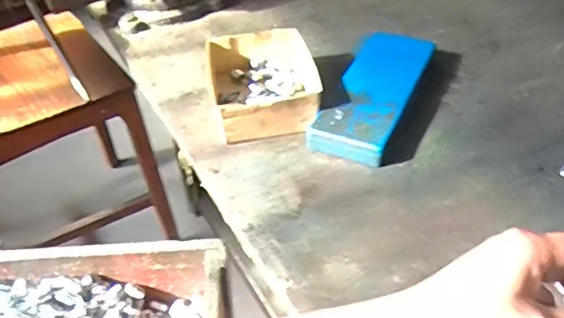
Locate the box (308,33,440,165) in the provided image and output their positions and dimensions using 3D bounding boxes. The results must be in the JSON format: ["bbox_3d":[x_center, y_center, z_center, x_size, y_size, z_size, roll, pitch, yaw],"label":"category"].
[{"bbox_3d":[0.113,-0.081,0.687,0.090,0.031,0.240,15,45,21],"label":"box"}]

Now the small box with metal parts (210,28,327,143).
[{"bbox_3d":[-0.018,-0.094,0.693,0.125,0.054,0.167,-9,41,-5],"label":"small box with metal parts"}]

